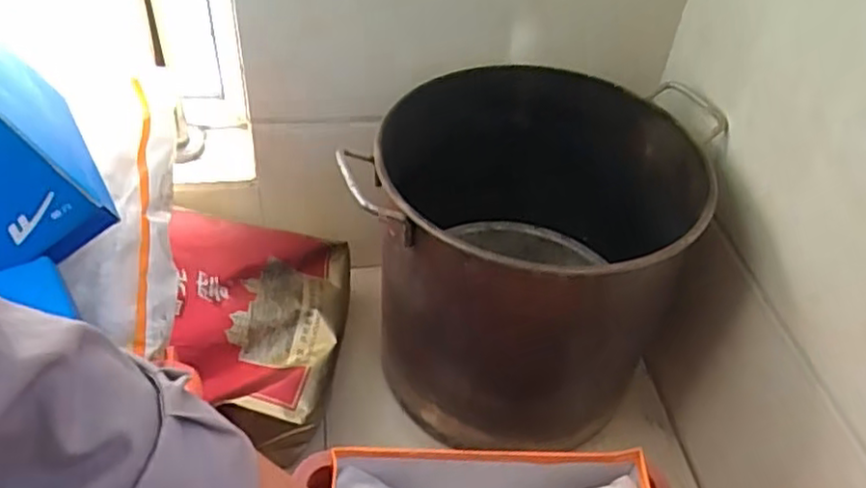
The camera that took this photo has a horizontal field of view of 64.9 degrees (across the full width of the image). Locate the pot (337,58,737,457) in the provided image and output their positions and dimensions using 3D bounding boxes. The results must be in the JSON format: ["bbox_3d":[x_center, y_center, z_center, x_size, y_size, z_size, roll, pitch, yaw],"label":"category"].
[{"bbox_3d":[0.101,0.004,0.765,0.319,0.278,0.337,3,44,-3],"label":"pot"}]

